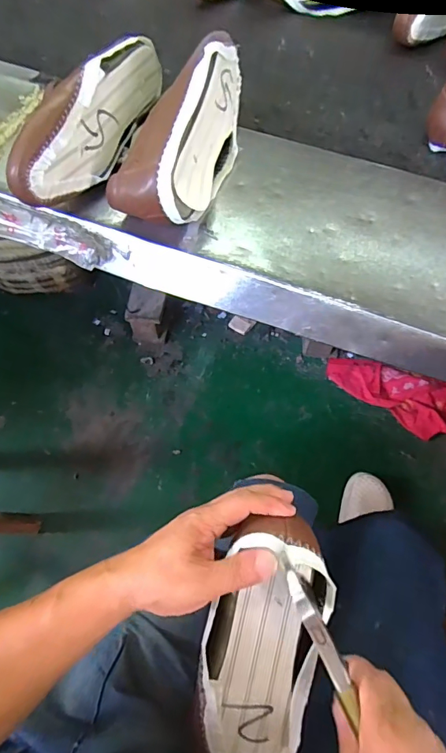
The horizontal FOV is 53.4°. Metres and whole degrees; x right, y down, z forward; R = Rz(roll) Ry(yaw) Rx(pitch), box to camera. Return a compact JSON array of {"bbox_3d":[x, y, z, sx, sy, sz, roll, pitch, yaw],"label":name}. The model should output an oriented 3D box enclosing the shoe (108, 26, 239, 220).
[{"bbox_3d":[-0.038,-0.287,0.505,0.102,0.112,0.255,18,65,9],"label":"shoe"}]

